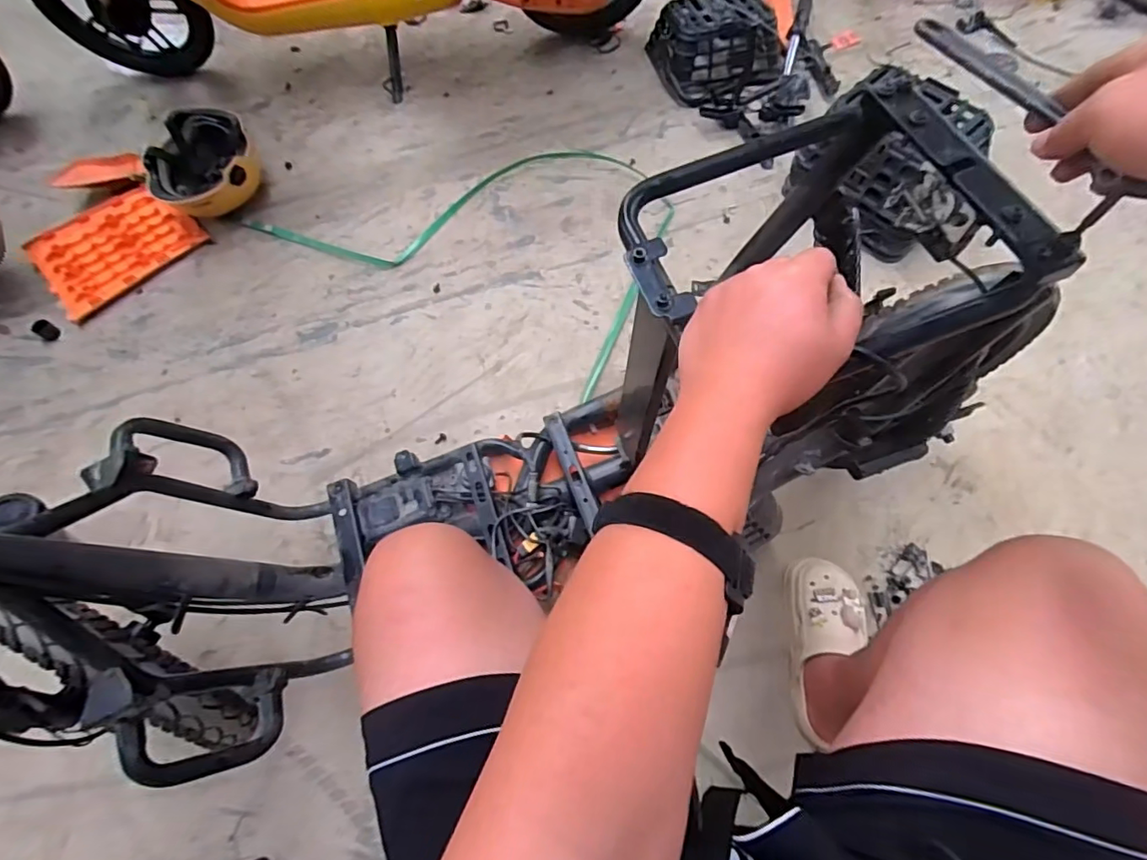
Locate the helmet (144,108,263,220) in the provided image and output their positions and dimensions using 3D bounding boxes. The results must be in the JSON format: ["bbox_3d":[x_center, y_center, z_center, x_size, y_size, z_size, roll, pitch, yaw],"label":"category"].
[{"bbox_3d":[-0.843,-0.608,1.269,0.218,0.151,0.183,0,66,3],"label":"helmet"}]

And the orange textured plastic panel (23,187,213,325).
[{"bbox_3d":[-1.057,-0.431,1.263,0.322,0.030,0.275,-42,70,-14],"label":"orange textured plastic panel"}]

